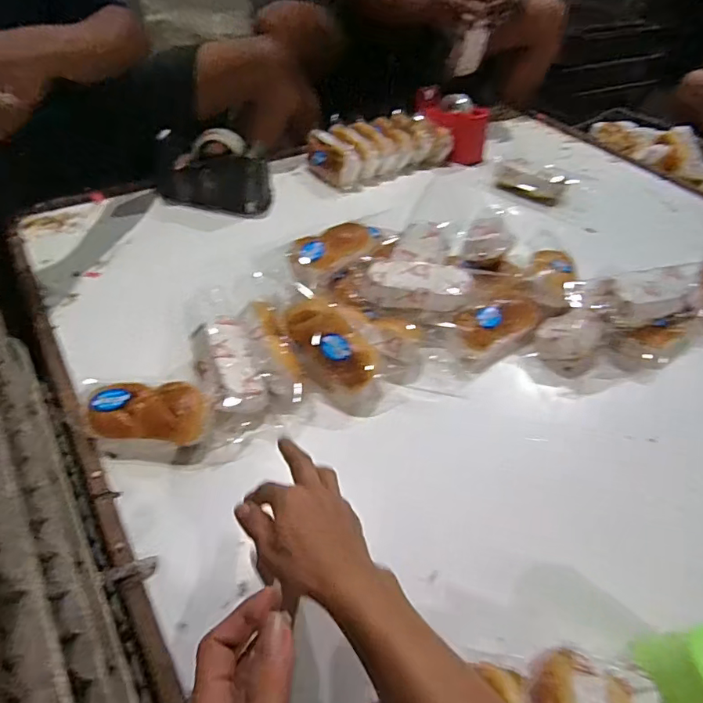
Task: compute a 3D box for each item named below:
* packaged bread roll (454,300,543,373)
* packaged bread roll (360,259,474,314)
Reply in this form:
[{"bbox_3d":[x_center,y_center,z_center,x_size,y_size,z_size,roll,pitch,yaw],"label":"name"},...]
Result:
[{"bbox_3d":[0.194,-0.032,0.687,0.139,0.046,0.072,-23,54,-23],"label":"packaged bread roll"},{"bbox_3d":[0.087,-0.089,0.681,0.143,0.035,0.072,11,48,6],"label":"packaged bread roll"}]

